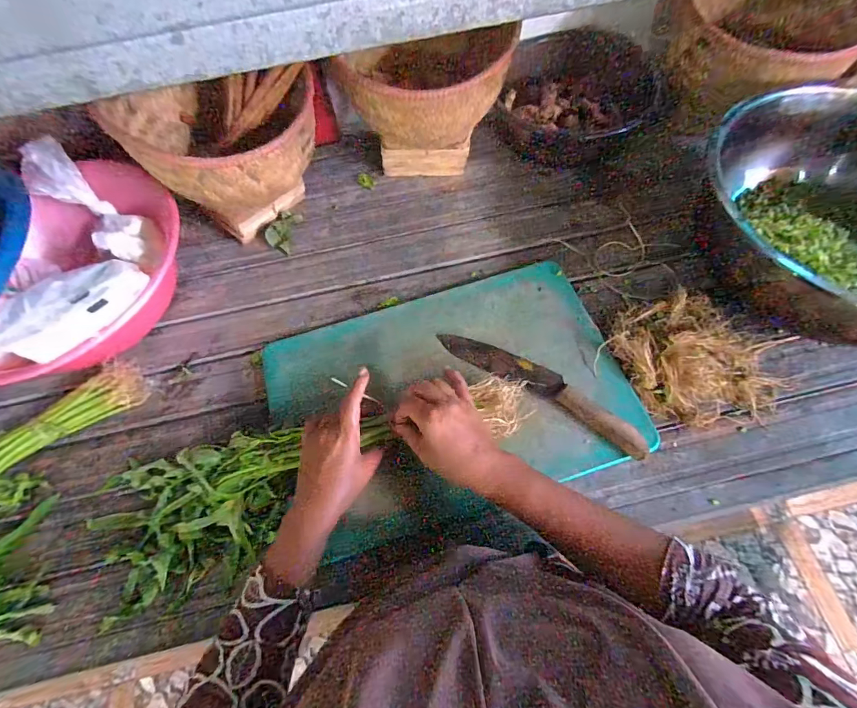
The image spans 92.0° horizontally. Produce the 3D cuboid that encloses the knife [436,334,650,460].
[{"bbox_3d":[0.139,0.036,0.515,0.273,0.030,0.041,31,70,18],"label":"knife"}]

